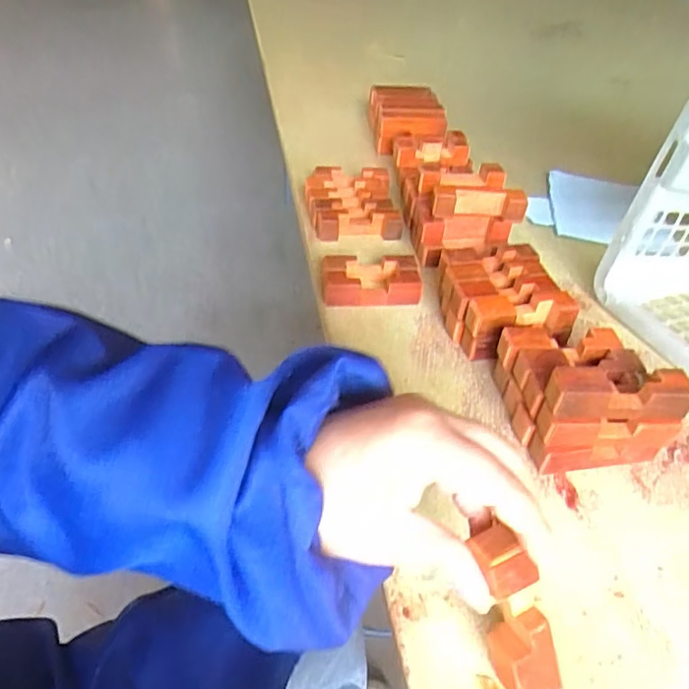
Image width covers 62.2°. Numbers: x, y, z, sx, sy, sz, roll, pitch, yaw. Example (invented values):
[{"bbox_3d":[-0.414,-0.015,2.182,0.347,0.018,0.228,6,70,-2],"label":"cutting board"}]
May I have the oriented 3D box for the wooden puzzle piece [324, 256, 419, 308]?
[{"bbox_3d":[0.021,-0.051,0.461,0.077,0.020,0.044,0,43,-4],"label":"wooden puzzle piece"}]

